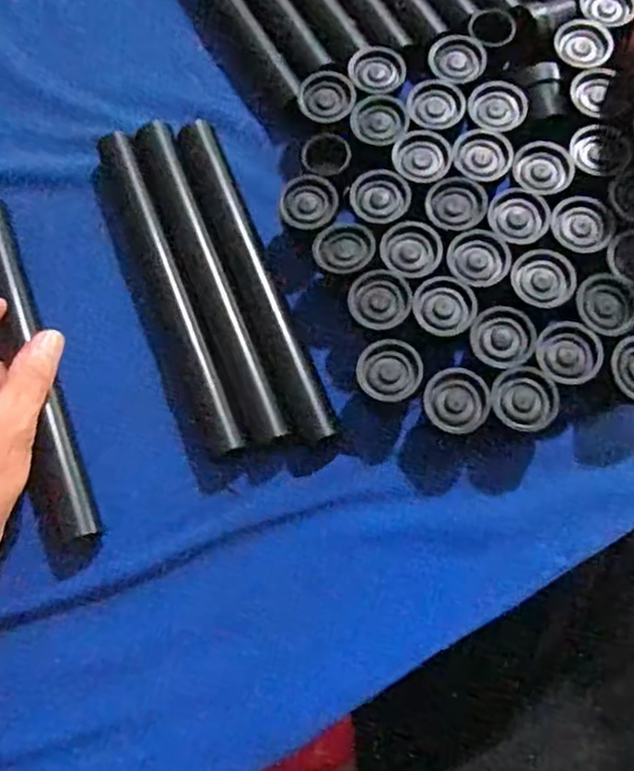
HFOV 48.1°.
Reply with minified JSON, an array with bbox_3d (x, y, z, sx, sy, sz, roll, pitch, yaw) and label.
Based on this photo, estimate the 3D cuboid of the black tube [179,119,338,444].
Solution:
[{"bbox_3d":[-0.039,-0.068,0.425,0.026,0.021,0.218,-21,73,-4],"label":"black tube"}]

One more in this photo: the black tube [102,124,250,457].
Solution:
[{"bbox_3d":[-0.090,-0.060,0.429,0.022,0.024,0.219,-22,74,-5],"label":"black tube"}]

